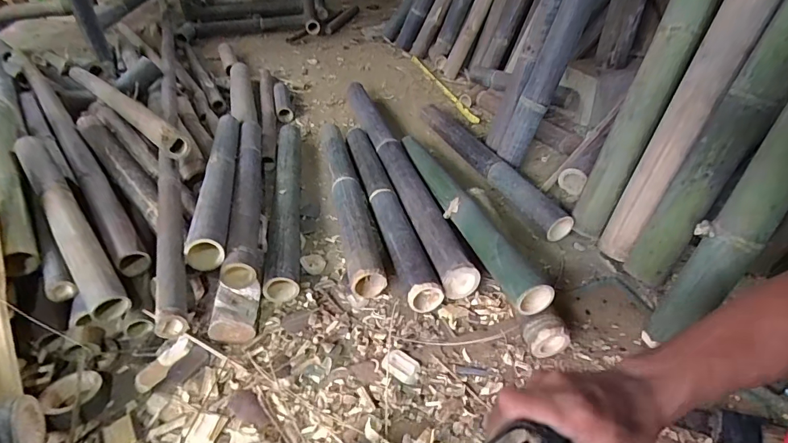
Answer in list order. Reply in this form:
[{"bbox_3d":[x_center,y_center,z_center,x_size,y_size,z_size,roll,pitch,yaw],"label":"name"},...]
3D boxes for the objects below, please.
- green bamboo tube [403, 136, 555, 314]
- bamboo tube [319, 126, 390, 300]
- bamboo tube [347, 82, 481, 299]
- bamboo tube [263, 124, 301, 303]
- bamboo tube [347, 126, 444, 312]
[{"bbox_3d":[0.127,-0.054,0.894,0.060,0.066,0.637,-9,37,-14],"label":"green bamboo tube"},{"bbox_3d":[-0.112,-0.076,1.007,0.076,0.063,0.639,-7,37,-11],"label":"bamboo tube"},{"bbox_3d":[-0.006,-0.174,1.128,0.084,0.078,0.963,-8,37,-12],"label":"bamboo tube"},{"bbox_3d":[-0.251,-0.080,1.005,0.066,0.057,0.659,-5,36,-8],"label":"bamboo tube"},{"bbox_3d":[-0.024,-0.051,0.972,0.063,0.063,0.618,-9,37,-13],"label":"bamboo tube"}]

